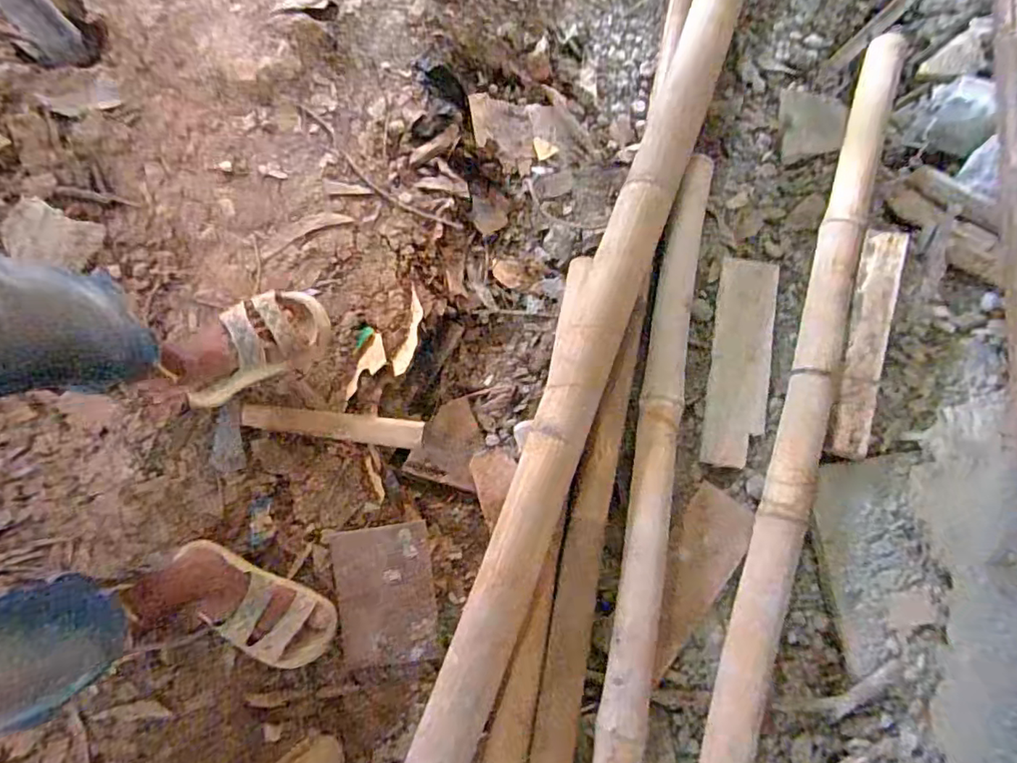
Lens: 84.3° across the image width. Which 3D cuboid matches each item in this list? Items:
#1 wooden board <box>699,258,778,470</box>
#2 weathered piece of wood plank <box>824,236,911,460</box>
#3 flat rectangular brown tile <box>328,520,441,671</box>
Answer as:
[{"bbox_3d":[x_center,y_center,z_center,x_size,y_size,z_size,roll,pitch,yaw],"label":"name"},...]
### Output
[{"bbox_3d":[0.380,-0.036,0.920,0.088,0.018,0.351,7,78,18],"label":"wooden board"},{"bbox_3d":[0.551,-0.063,0.866,0.052,0.025,0.367,12,77,29],"label":"weathered piece of wood plank"},{"bbox_3d":[-0.185,0.317,0.833,0.143,0.013,0.195,-8,75,-4],"label":"flat rectangular brown tile"}]

